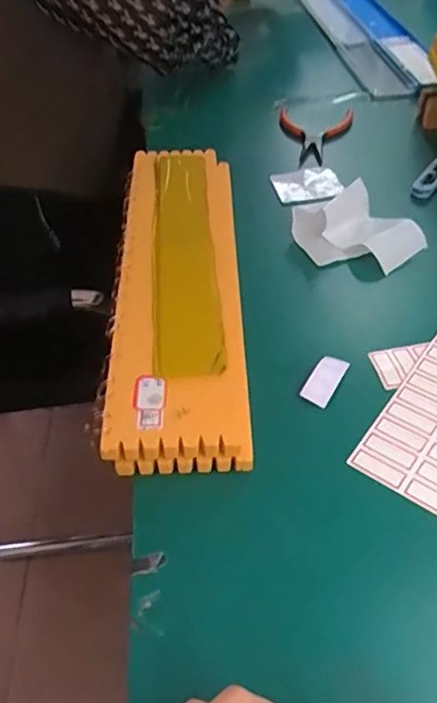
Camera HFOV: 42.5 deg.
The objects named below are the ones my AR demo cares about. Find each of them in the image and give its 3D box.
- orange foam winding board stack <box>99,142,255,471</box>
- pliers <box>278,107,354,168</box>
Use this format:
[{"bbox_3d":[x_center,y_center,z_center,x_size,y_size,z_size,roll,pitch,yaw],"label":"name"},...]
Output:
[{"bbox_3d":[-0.031,-0.059,0.438,0.088,0.036,0.336,-4,47,2],"label":"orange foam winding board stack"},{"bbox_3d":[0.103,-0.232,0.605,0.080,0.012,0.107,7,53,4],"label":"pliers"}]

